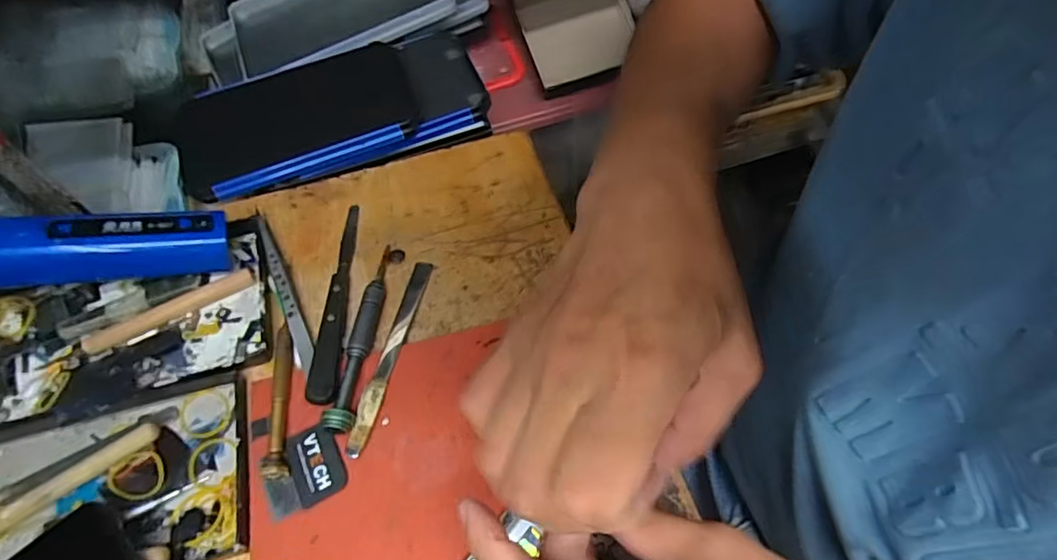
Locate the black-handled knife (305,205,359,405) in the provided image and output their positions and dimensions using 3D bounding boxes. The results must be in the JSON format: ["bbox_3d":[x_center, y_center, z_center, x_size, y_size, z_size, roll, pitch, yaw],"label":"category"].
[{"bbox_3d":[-0.120,0.010,0.350,0.017,0.010,0.140,-3,59,-2],"label":"black-handled knife"}]

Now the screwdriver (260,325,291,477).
[{"bbox_3d":[-0.139,0.066,0.315,0.011,0.011,0.091,-8,59,-5],"label":"screwdriver"}]

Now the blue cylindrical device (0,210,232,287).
[{"bbox_3d":[-0.252,-0.020,0.329,0.131,0.029,0.031,-6,57,-26],"label":"blue cylindrical device"}]

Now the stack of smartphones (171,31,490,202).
[{"bbox_3d":[-0.148,-0.133,0.433,0.229,0.027,0.101,-19,61,-11],"label":"stack of smartphones"}]

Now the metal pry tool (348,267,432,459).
[{"bbox_3d":[-0.082,0.040,0.333,0.011,0.004,0.127,11,60,6],"label":"metal pry tool"}]

